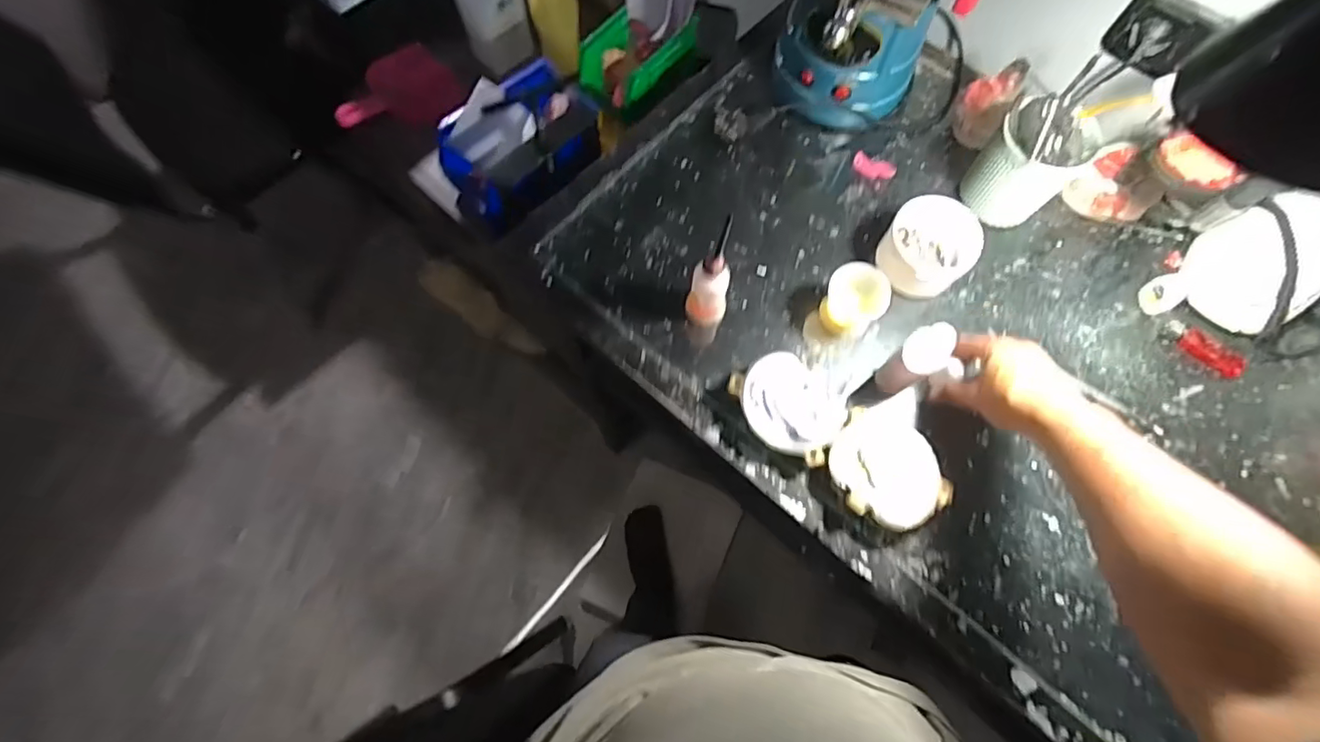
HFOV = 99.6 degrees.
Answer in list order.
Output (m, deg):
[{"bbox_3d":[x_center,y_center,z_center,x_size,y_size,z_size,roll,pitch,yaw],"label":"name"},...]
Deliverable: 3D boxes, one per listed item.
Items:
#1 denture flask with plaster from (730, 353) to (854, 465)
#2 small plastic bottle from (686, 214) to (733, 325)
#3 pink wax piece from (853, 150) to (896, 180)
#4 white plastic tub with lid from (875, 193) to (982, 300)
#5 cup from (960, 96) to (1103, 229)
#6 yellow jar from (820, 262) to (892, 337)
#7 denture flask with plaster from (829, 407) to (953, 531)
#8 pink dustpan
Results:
[{"bbox_3d":[0.132,0.034,0.576,0.114,0.036,0.100,40,76,12],"label":"denture flask with plaster"},{"bbox_3d":[0.048,-0.090,0.548,0.041,0.169,0.038,7,70,2],"label":"small plastic bottle"},{"bbox_3d":[0.265,-0.252,0.687,0.051,0.013,0.031,16,71,5],"label":"pink wax piece"},{"bbox_3d":[0.301,-0.138,0.631,0.095,0.044,0.109,39,74,12],"label":"white plastic tub with lid"},{"bbox_3d":[0.408,-0.232,0.617,0.110,0.132,0.094,-41,76,-14],"label":"cup"},{"bbox_3d":[0.208,-0.076,0.602,0.063,0.057,0.059,38,75,11],"label":"yellow jar"},{"bbox_3d":[0.221,0.096,0.553,0.101,0.036,0.114,-21,72,-8],"label":"denture flask with plaster"},{"bbox_3d":[-0.443,-0.463,0.950,0.051,0.155,0.234,31,72,10],"label":"pink dustpan"}]

